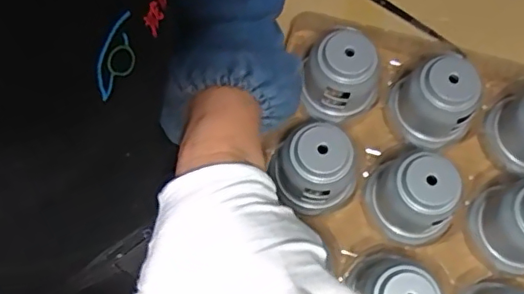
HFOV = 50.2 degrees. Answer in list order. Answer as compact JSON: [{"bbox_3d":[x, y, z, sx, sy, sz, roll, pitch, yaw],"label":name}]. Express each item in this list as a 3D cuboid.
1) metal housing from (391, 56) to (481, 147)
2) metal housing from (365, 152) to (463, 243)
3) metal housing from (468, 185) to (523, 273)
[{"bbox_3d":[0.178,-0.049,0.581,0.074,0.083,0.087,-24,74,-8],"label":"metal housing"},{"bbox_3d":[0.145,0.049,0.545,0.075,0.076,0.071,0,72,0],"label":"metal housing"},{"bbox_3d":[0.251,0.074,0.537,0.074,0.074,0.087,-27,74,-8],"label":"metal housing"}]

